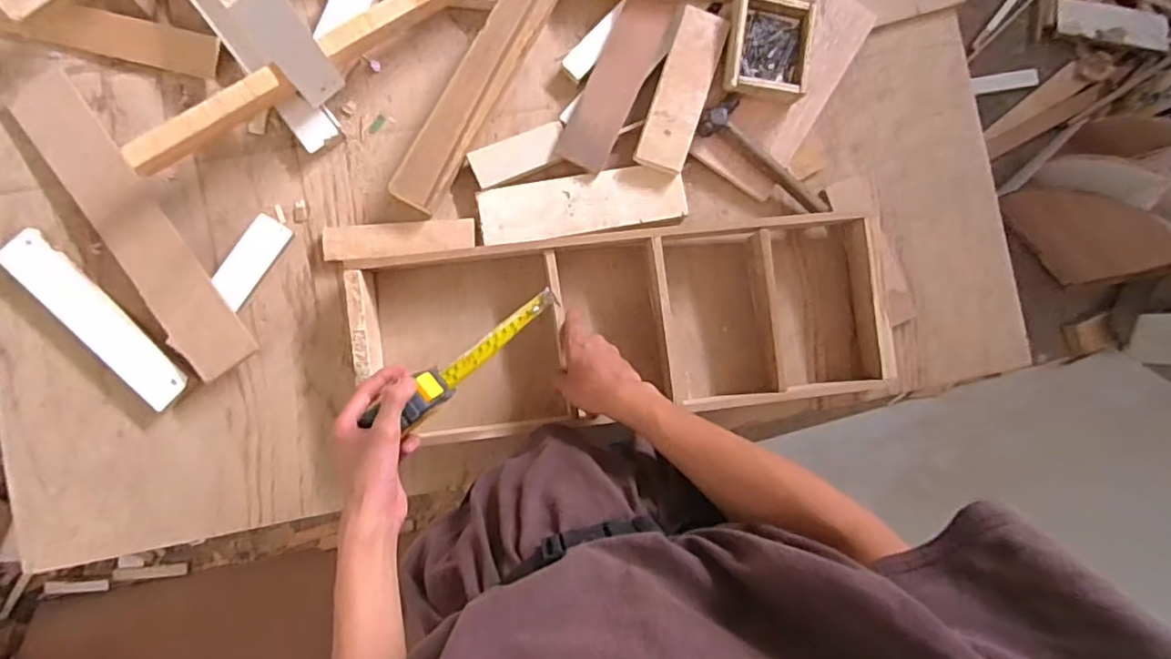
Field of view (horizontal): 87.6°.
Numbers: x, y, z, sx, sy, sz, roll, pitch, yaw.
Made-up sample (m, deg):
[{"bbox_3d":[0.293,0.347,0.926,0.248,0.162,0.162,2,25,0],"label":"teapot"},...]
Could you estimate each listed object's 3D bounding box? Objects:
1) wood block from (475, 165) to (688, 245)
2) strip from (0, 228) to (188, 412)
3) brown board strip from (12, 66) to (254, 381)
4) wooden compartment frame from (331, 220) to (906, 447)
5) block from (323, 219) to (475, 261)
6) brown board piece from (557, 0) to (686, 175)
[{"bbox_3d":[-0.003,-0.151,0.734,0.243,0.020,0.068,-9,88,-4],"label":"wood block"},{"bbox_3d":[-0.543,-0.010,0.681,0.243,0.022,0.052,43,86,-1],"label":"strip"},{"bbox_3d":[-0.506,-0.117,0.684,0.072,0.013,0.390,-35,86,-6],"label":"brown board strip"},{"bbox_3d":[0.044,-0.005,0.719,0.599,0.076,0.226,-3,88,-5],"label":"wooden compartment frame"},{"bbox_3d":[-0.216,-0.106,0.710,0.171,0.024,0.042,-6,88,-3],"label":"block"},{"bbox_3d":[0.042,-0.296,0.731,0.069,0.015,0.223,25,84,-9],"label":"brown board piece"}]

